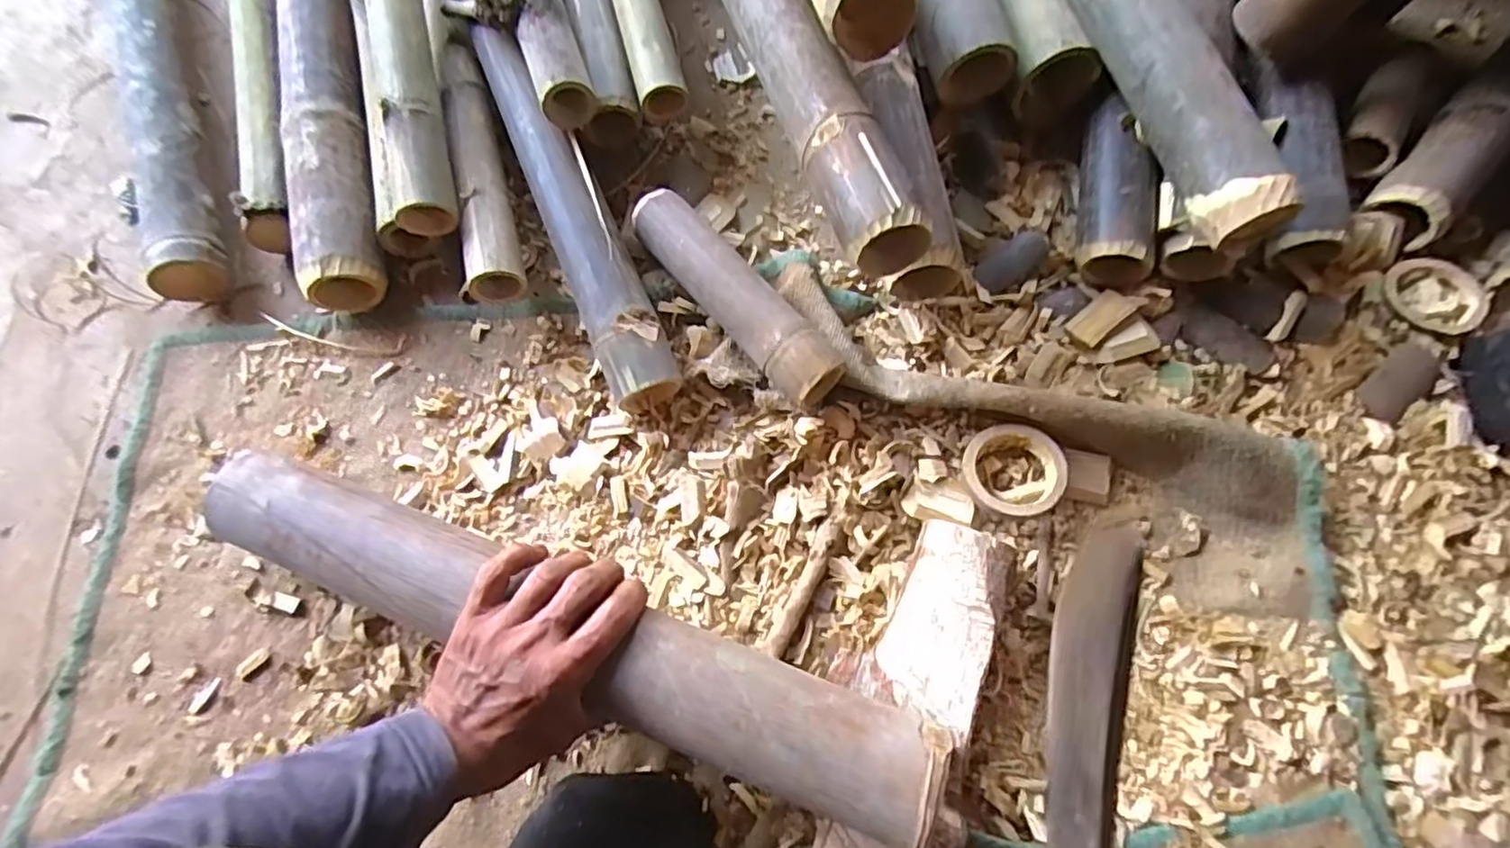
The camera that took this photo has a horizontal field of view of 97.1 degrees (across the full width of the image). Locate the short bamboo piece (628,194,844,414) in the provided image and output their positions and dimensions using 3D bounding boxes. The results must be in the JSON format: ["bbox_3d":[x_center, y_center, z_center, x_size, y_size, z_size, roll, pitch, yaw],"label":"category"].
[{"bbox_3d":[-0.020,-0.108,0.556,0.052,0.059,0.228,-38,74,-10],"label":"short bamboo piece"}]

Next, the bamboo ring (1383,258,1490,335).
[{"bbox_3d":[0.564,-0.107,0.551,0.072,0.014,0.072,-1,71,2],"label":"bamboo ring"}]

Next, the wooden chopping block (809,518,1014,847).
[{"bbox_3d":[0.088,0.216,0.445,0.090,0.057,0.344,19,73,9],"label":"wooden chopping block"}]

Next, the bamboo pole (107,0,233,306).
[{"bbox_3d":[-0.764,-0.730,0.806,0.071,0.058,1.401,-22,72,-5],"label":"bamboo pole"}]

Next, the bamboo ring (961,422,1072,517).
[{"bbox_3d":[0.200,0.036,0.518,0.073,0.026,0.070,-1,71,2],"label":"bamboo ring"}]

